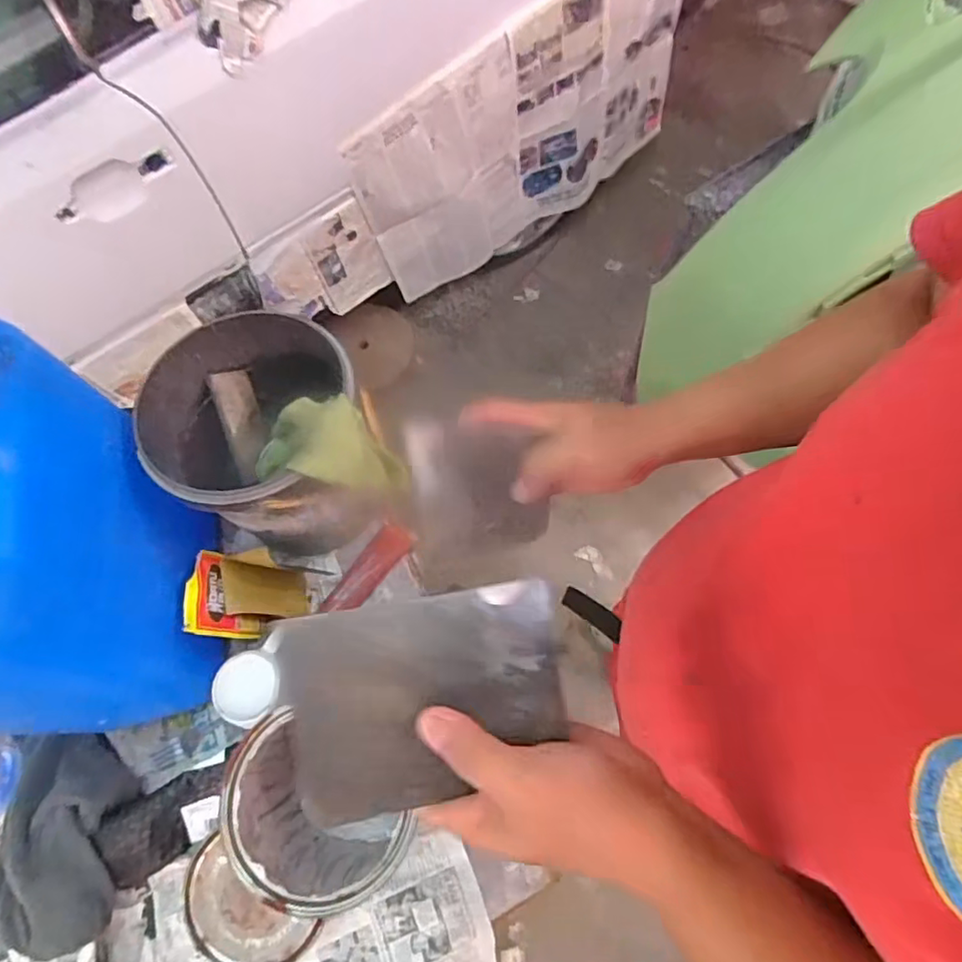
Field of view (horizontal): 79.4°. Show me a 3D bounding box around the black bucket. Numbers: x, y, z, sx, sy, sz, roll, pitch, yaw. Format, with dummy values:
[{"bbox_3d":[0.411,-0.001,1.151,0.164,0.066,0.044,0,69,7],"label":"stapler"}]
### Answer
[{"bbox_3d":[-0.266,-0.040,0.705,0.212,0.230,0.225,-2,67,5],"label":"black bucket"}]

